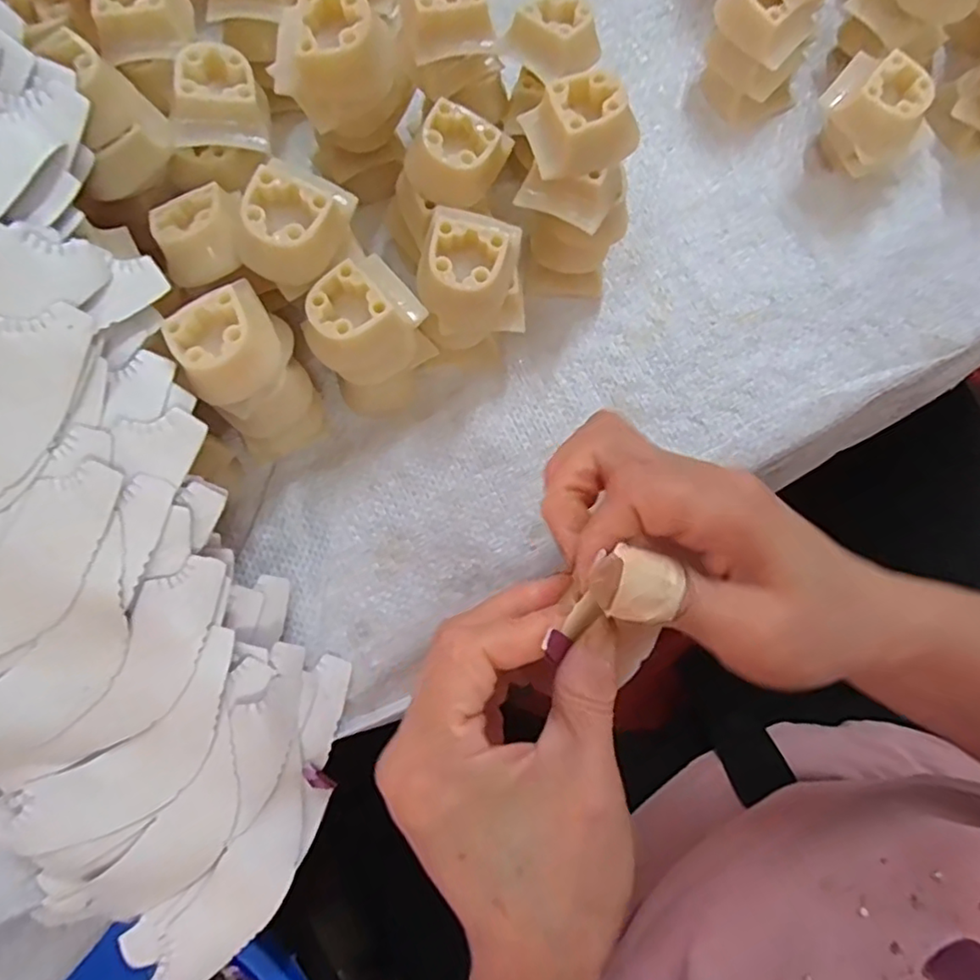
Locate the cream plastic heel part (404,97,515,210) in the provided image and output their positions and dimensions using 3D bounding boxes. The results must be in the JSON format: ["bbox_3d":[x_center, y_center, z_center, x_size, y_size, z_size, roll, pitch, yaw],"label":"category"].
[{"bbox_3d":[-0.014,-0.145,0.266,0.033,0.024,0.042,30,80,5],"label":"cream plastic heel part"}]

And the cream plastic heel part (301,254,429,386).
[{"bbox_3d":[-0.053,-0.066,0.271,0.045,0.063,0.039,-39,82,-8],"label":"cream plastic heel part"}]

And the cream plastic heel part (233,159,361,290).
[{"bbox_3d":[-0.078,-0.106,0.244,0.035,0.027,0.046,35,80,6],"label":"cream plastic heel part"}]

